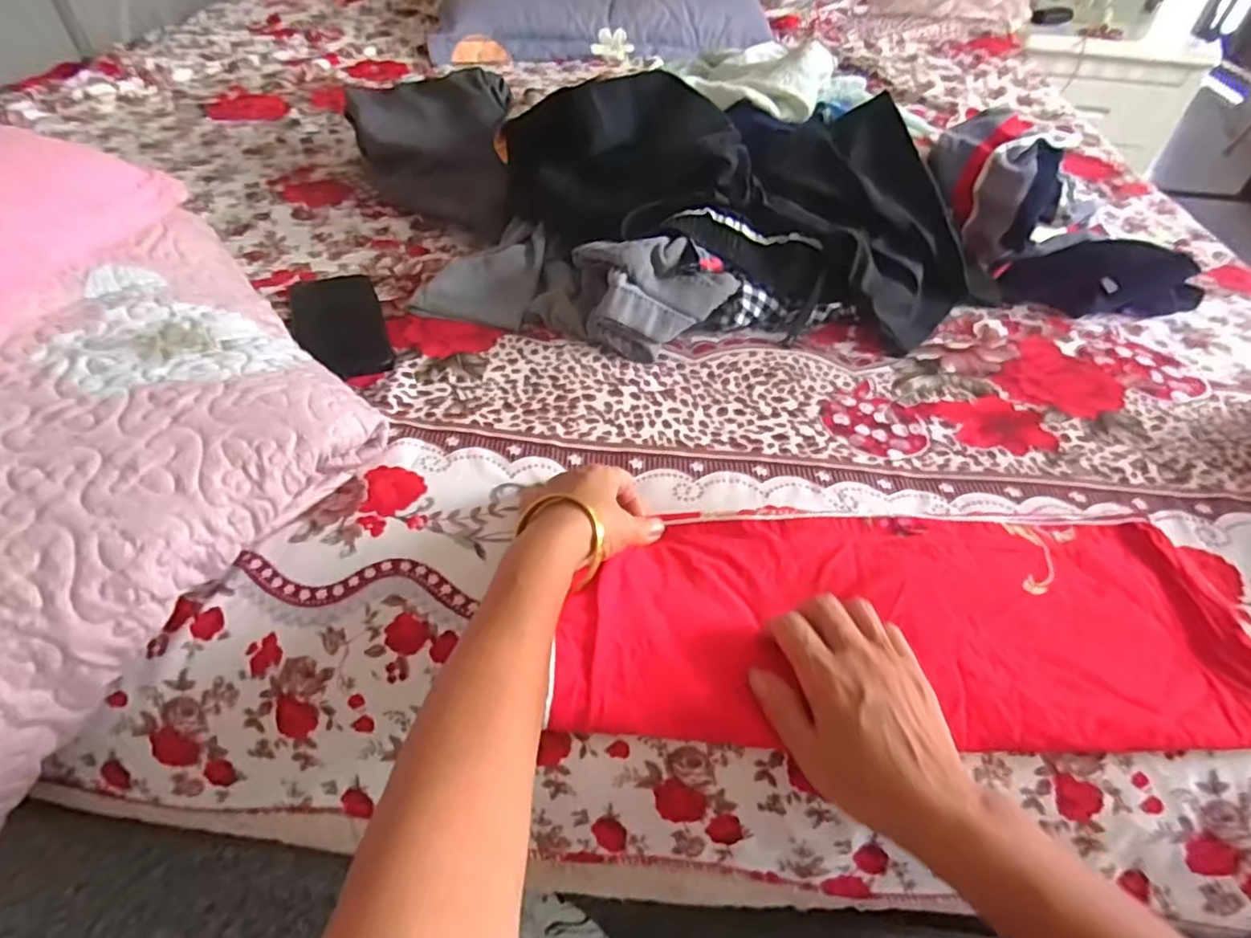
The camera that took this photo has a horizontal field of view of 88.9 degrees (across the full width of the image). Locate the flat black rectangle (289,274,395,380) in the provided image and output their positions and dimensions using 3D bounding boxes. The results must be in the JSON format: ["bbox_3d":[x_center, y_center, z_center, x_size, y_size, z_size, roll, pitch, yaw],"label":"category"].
[{"bbox_3d":[-0.269,-0.141,0.601,0.076,0.011,0.179,-17,51,-18],"label":"flat black rectangle"}]

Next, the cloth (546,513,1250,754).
[{"bbox_3d":[0.170,0.091,0.396,0.408,0.025,0.161,-1,48,-4],"label":"cloth"}]

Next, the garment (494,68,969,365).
[{"bbox_3d":[0.116,-0.282,0.659,0.461,0.158,0.207,20,50,15],"label":"garment"}]

